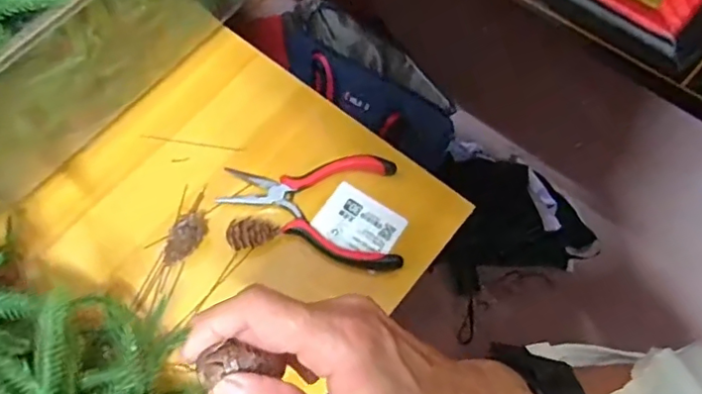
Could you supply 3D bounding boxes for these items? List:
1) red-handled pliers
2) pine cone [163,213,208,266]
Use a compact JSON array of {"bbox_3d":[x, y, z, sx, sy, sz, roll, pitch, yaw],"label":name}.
[{"bbox_3d":[-0.030,0.011,0.427,0.129,0.018,0.083,0,67,-2],"label":"red-handled pliers"},{"bbox_3d":[-0.117,0.028,0.417,0.020,0.027,0.044,22,68,7],"label":"pine cone"}]

